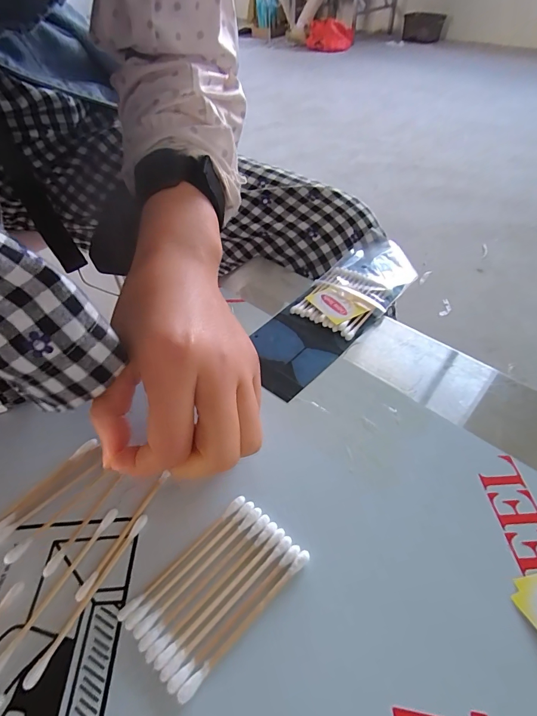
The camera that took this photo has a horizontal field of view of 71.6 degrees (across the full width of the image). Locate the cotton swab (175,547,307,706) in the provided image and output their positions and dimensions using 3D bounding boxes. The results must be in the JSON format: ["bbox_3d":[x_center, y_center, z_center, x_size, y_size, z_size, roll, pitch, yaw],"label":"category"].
[{"bbox_3d":[-0.008,0.109,0.156,0.071,0.004,0.005,-36,55,-27],"label":"cotton swab"}]

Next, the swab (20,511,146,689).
[{"bbox_3d":[-0.078,0.103,0.165,0.005,0.004,0.071,21,50,18],"label":"swab"}]

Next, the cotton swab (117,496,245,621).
[{"bbox_3d":[-0.038,0.090,0.174,0.005,0.004,0.071,35,57,30],"label":"cotton swab"}]

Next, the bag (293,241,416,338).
[{"bbox_3d":[0.081,-0.066,0.317,0.063,0.009,0.136,28,54,26],"label":"bag"}]

